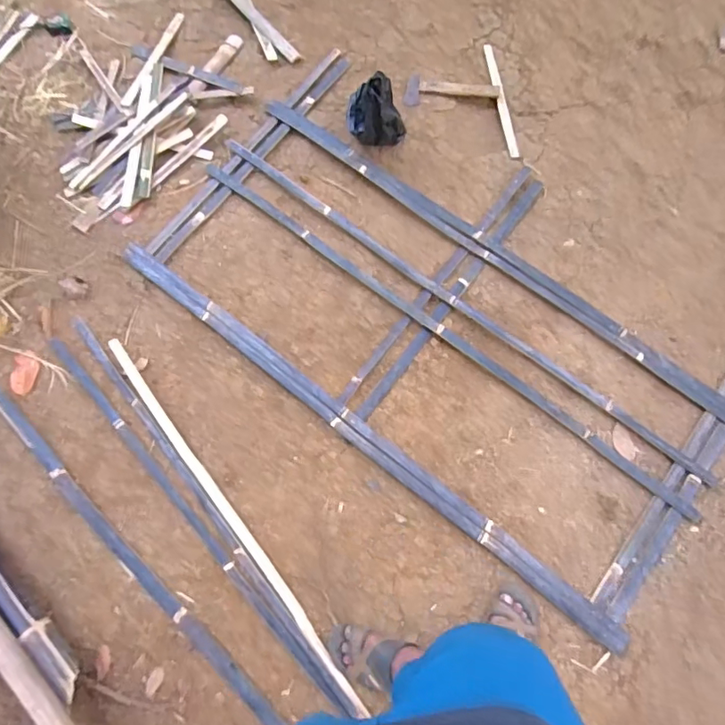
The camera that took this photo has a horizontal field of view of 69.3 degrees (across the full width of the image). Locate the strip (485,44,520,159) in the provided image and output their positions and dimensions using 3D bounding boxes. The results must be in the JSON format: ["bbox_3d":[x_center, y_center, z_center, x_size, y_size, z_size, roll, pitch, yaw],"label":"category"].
[{"bbox_3d":[0.409,-0.772,1.546,0.030,0.008,0.385,-8,78,-5],"label":"strip"}]

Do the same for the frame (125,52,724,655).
[{"bbox_3d":[0.212,-0.154,1.363,1.499,0.048,0.846,38,81,11],"label":"frame"}]

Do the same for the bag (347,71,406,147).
[{"bbox_3d":[0.040,-0.681,1.423,0.158,0.209,0.121,0,76,3],"label":"bag"}]

